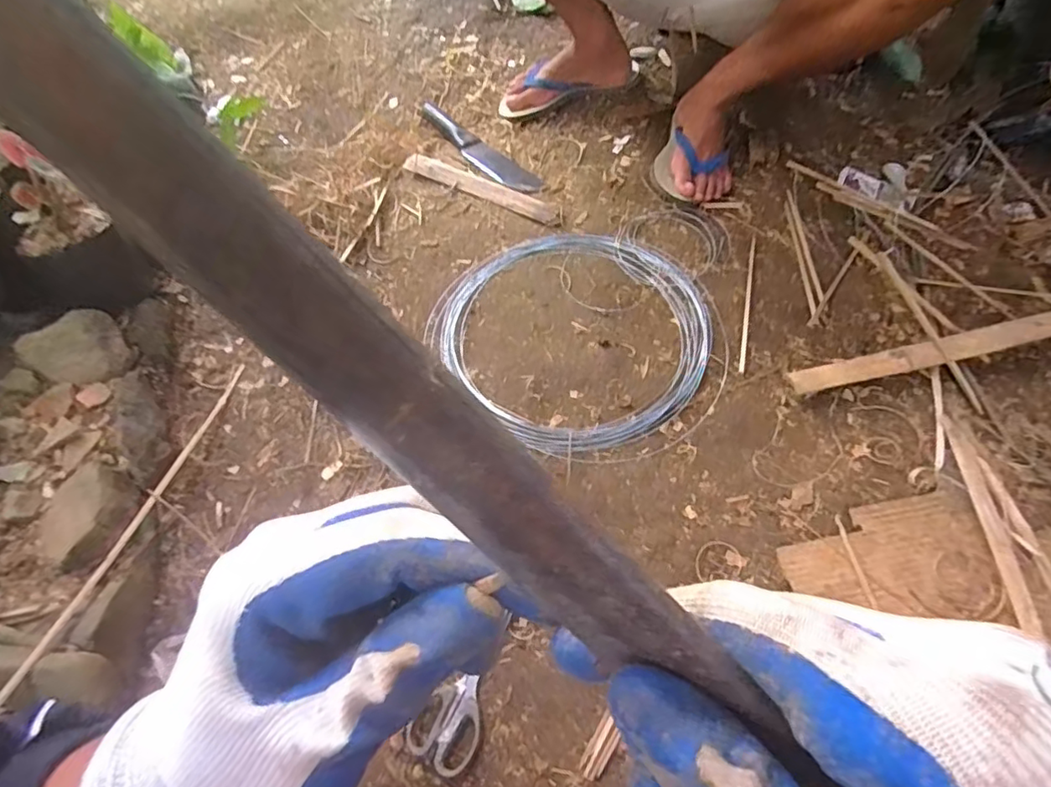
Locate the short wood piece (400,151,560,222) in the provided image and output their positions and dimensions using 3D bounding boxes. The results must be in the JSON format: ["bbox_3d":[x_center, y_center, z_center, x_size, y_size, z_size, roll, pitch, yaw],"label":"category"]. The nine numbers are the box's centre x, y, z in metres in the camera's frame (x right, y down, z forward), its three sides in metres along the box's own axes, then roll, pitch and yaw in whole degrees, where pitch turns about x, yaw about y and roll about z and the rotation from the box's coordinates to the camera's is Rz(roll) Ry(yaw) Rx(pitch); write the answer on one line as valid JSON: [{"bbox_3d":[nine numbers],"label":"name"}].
[{"bbox_3d":[-0.079,-0.356,1.003,0.303,0.013,0.043,29,65,18],"label":"short wood piece"}]

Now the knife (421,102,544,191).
[{"bbox_3d":[-0.094,-0.446,1.059,0.062,0.018,0.326,-38,65,-18],"label":"knife"}]

